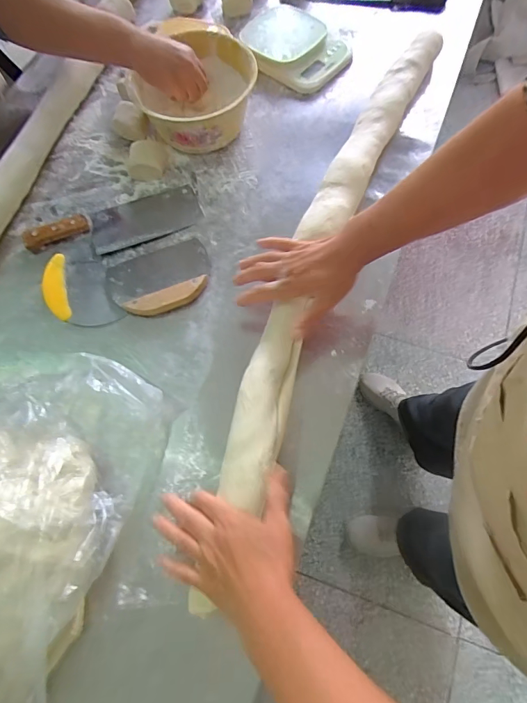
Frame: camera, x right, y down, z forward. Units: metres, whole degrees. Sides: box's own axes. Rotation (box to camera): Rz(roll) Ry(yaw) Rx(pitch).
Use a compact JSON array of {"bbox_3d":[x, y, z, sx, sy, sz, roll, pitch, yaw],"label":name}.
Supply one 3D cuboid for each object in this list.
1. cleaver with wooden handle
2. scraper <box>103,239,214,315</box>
[{"bbox_3d":[-0.239,-0.203,0.659,0.274,0.018,0.086,-21,69,-5],"label":"cleaver with wooden handle"},{"bbox_3d":[-0.156,-0.111,0.612,0.152,0.014,0.111,-20,69,-5],"label":"scraper"}]

